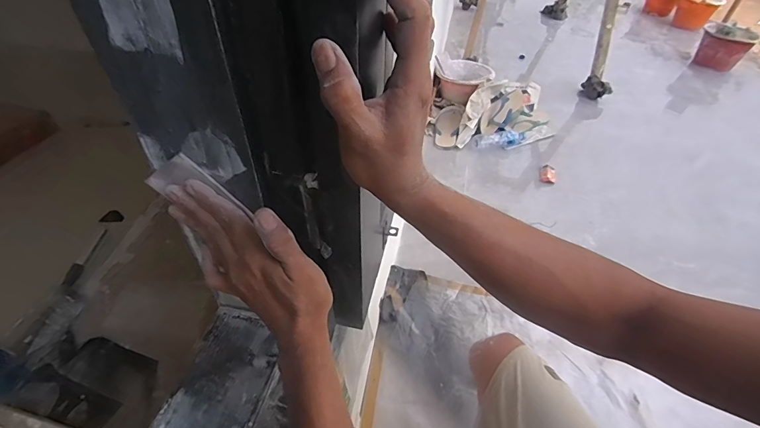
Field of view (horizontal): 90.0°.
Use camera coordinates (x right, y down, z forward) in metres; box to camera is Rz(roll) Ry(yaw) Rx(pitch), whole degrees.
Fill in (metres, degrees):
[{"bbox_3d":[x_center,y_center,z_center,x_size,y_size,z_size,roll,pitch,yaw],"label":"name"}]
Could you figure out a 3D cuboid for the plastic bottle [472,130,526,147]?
[{"bbox_3d":[0.487,-0.304,1.552,0.217,0.049,0.058,-5,45,-7],"label":"plastic bottle"}]

